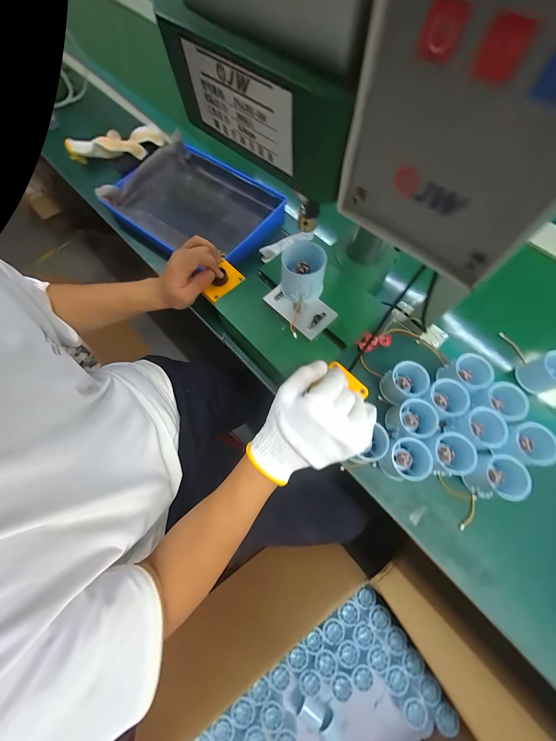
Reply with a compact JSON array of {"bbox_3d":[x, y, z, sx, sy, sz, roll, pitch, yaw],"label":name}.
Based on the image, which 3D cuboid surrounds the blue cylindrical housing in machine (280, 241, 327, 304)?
[{"bbox_3d":[0.030,-0.120,0.325,0.051,0.054,0.047,0,69,1],"label":"blue cylindrical housing in machine"}]

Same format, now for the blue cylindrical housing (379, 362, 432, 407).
[{"bbox_3d":[0.189,0.019,0.395,0.055,0.047,0.051,0,69,1],"label":"blue cylindrical housing"}]

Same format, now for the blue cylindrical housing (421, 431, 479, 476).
[{"bbox_3d":[0.229,0.112,0.358,0.056,0.042,0.056,0,69,1],"label":"blue cylindrical housing"}]

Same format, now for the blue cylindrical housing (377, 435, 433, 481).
[{"bbox_3d":[0.175,0.122,0.363,0.057,0.048,0.053,0,69,1],"label":"blue cylindrical housing"}]

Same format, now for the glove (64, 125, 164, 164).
[{"bbox_3d":[-0.375,-0.539,0.611,0.195,0.031,0.122,-5,69,-1],"label":"glove"}]

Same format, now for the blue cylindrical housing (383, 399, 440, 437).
[{"bbox_3d":[0.189,0.069,0.373,0.061,0.048,0.053,-20,70,-7],"label":"blue cylindrical housing"}]

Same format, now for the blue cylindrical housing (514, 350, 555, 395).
[{"bbox_3d":[0.416,0.004,0.405,0.052,0.048,0.051,0,69,1],"label":"blue cylindrical housing"}]

